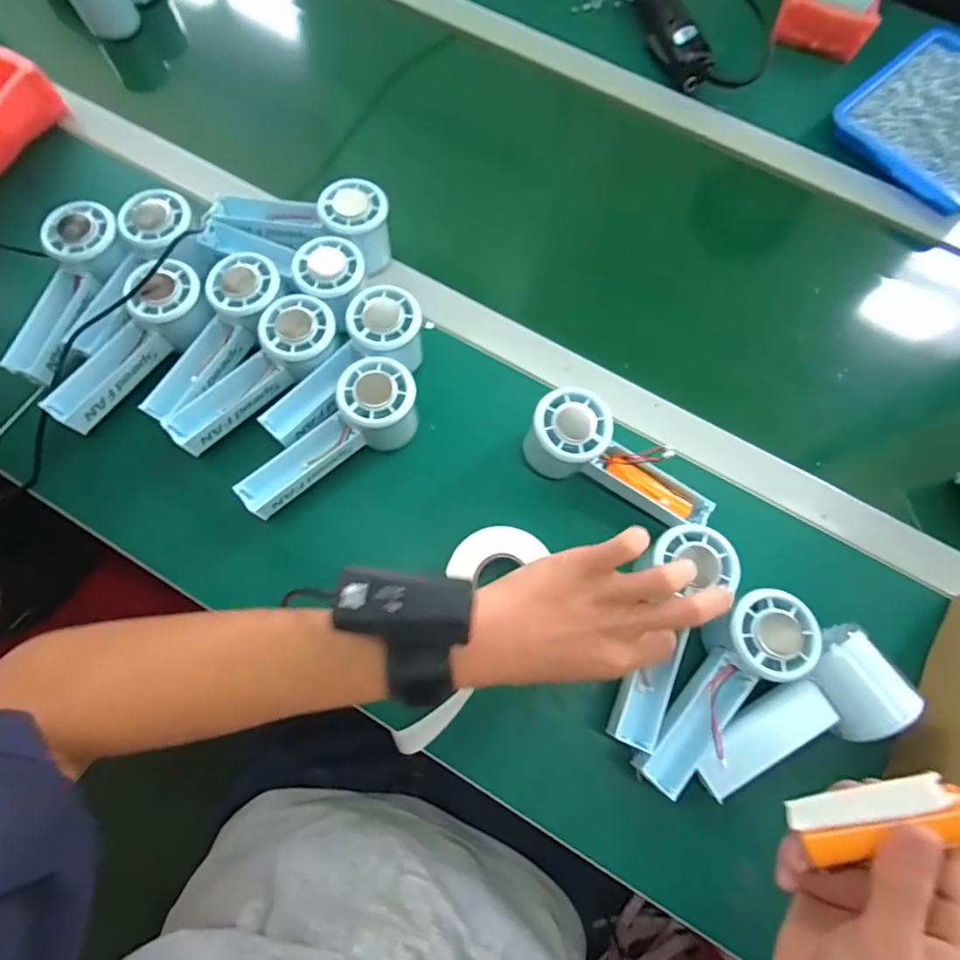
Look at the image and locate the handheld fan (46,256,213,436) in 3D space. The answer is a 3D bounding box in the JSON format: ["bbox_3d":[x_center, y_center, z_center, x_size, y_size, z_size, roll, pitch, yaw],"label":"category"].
[{"bbox_3d":[-0.278,-0.106,0.414,0.062,0.034,0.149,37,88,10],"label":"handheld fan"}]

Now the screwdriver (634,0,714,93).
[{"bbox_3d":[0.204,-0.523,0.585,0.041,0.040,0.206,-13,73,-5],"label":"screwdriver"}]

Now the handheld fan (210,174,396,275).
[{"bbox_3d":[-0.154,-0.232,0.461,0.147,0.055,0.058,15,72,3],"label":"handheld fan"}]

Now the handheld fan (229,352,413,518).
[{"bbox_3d":[-0.115,-0.028,0.402,0.152,0.066,0.056,-37,77,-12],"label":"handheld fan"}]

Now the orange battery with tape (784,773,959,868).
[{"bbox_3d":[0.184,0.157,0.240,0.072,0.017,0.020,-24,73,18],"label":"orange battery with tape"}]

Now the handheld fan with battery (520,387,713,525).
[{"bbox_3d":[0.106,-0.011,0.407,0.156,0.062,0.056,30,73,-6],"label":"handheld fan with battery"}]

